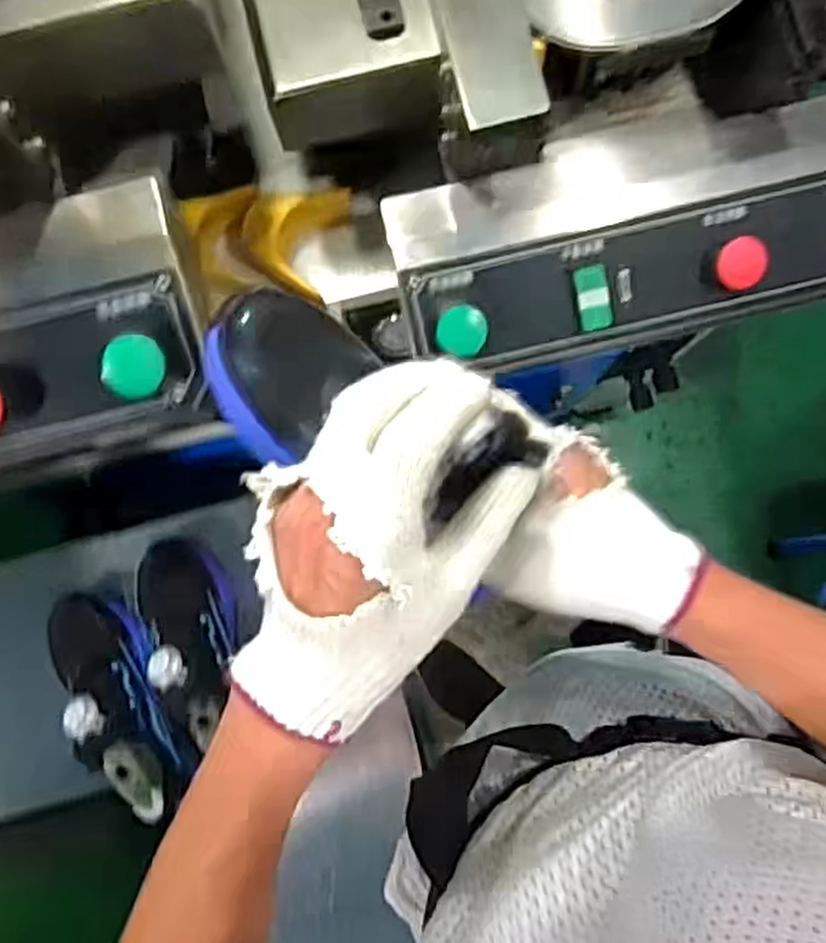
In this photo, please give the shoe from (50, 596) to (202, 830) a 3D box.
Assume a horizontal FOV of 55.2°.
[{"bbox_3d":[-0.272,0.194,0.691,0.080,0.077,0.210,-34,63,-3],"label":"shoe"}]

